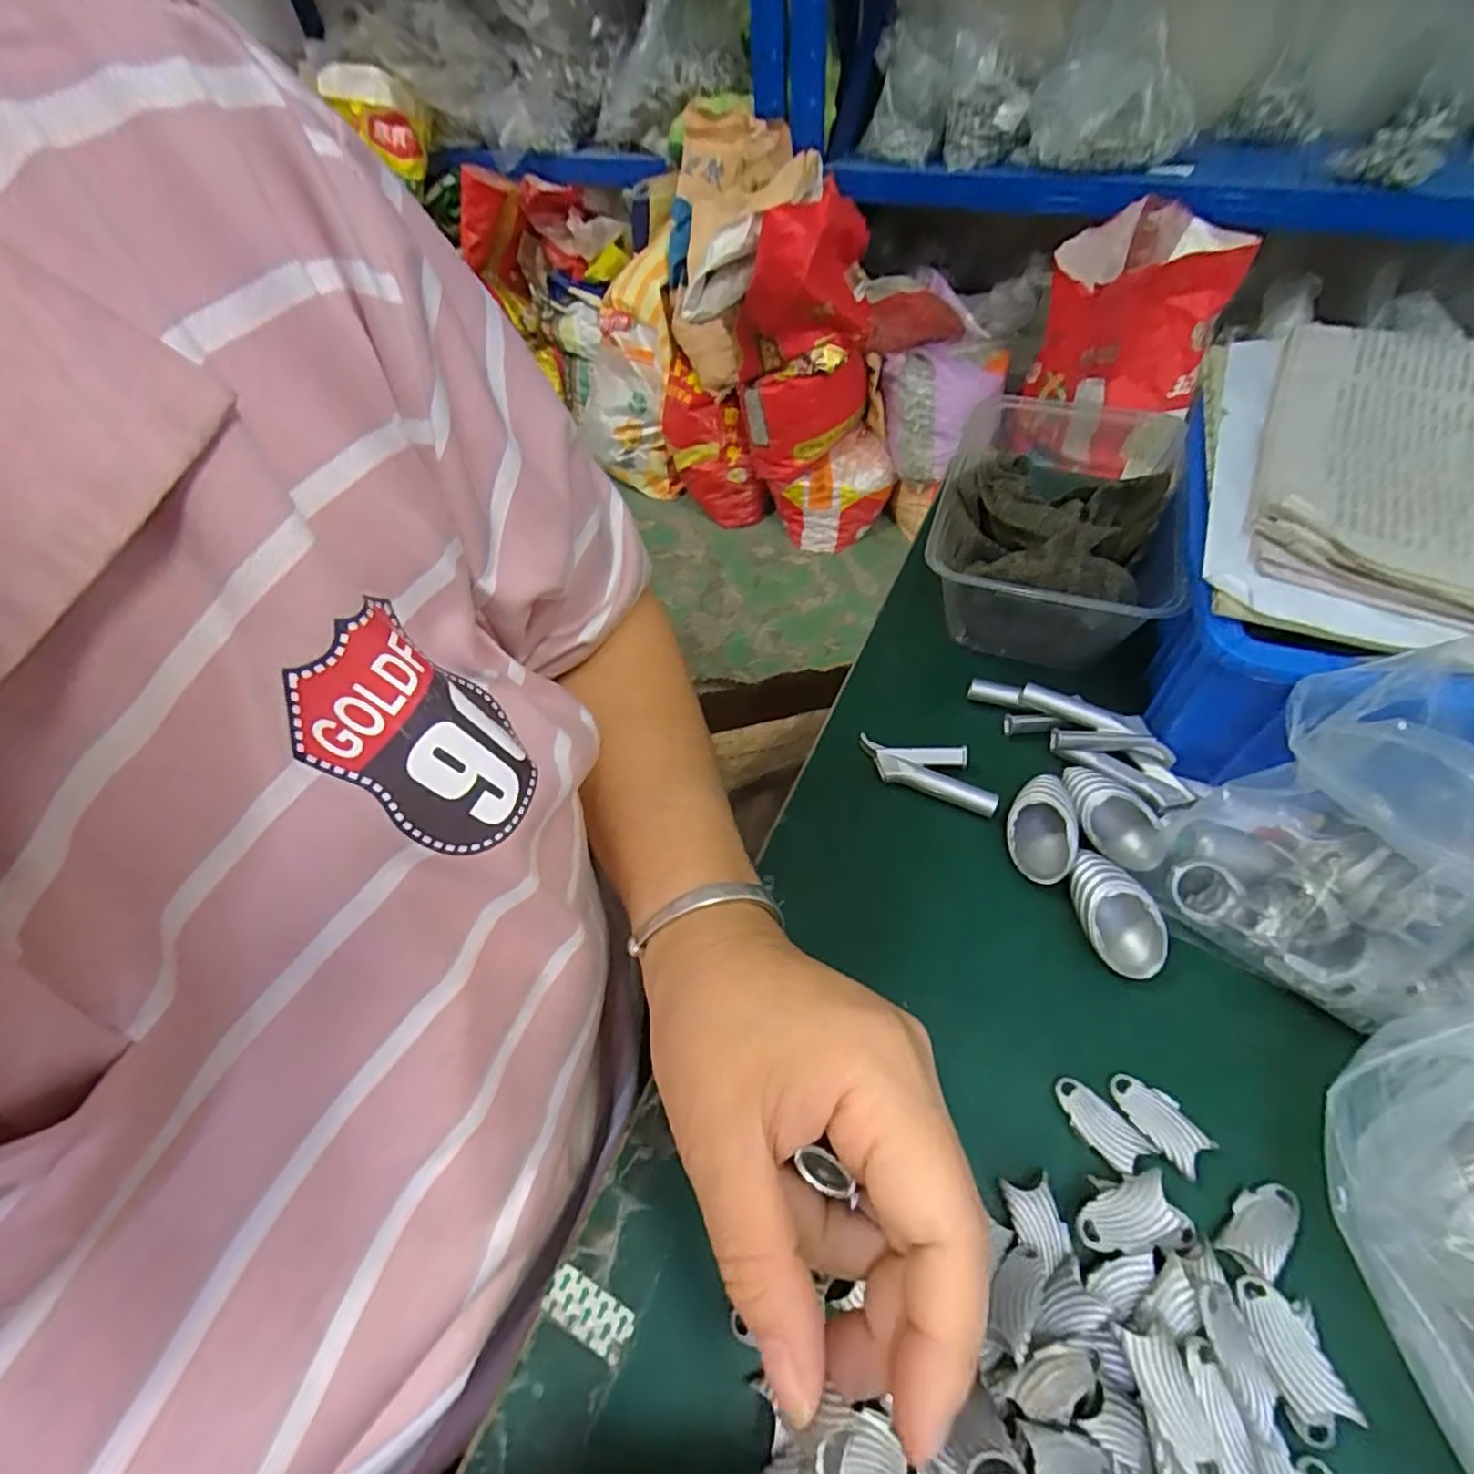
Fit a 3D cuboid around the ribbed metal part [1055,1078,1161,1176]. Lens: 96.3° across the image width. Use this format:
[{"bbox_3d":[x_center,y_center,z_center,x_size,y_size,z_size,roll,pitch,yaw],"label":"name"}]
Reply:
[{"bbox_3d":[0.118,0.126,0.215,0.014,0.004,0.030,-35,58,-21],"label":"ribbed metal part"}]

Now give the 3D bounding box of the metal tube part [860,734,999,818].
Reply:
[{"bbox_3d":[0.086,0.014,0.296,0.062,0.010,0.023,20,57,19],"label":"metal tube part"}]

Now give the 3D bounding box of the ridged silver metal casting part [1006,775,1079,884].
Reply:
[{"bbox_3d":[0.125,0.036,0.270,0.027,0.025,0.042,25,59,22],"label":"ridged silver metal casting part"}]

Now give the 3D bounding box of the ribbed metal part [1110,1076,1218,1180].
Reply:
[{"bbox_3d":[0.138,0.124,0.215,0.015,0.004,0.030,-32,57,-19],"label":"ribbed metal part"}]

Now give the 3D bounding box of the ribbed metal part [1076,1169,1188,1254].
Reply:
[{"bbox_3d":[0.116,0.143,0.195,0.031,0.005,0.016,-20,54,-10],"label":"ribbed metal part"}]

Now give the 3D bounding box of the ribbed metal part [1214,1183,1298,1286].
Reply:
[{"bbox_3d":[0.157,0.146,0.197,0.028,0.004,0.016,-39,60,-23],"label":"ribbed metal part"}]

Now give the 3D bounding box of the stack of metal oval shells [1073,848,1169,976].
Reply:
[{"bbox_3d":[0.139,0.065,0.245,0.023,0.022,0.044,-23,55,-13],"label":"stack of metal oval shells"}]

